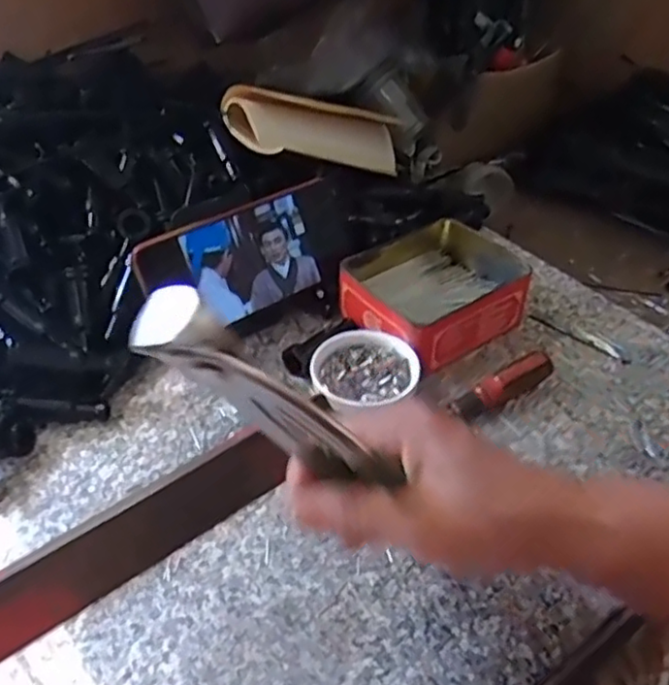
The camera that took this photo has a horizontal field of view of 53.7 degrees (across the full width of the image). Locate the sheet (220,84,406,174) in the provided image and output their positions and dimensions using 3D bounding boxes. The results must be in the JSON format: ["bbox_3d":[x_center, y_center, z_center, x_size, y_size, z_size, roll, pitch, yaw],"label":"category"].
[{"bbox_3d":[0.002,-0.195,0.620,0.216,0.047,0.071,-7,42,-46],"label":"sheet"}]

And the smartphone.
[{"bbox_3d":[-0.062,-0.059,0.489,0.161,0.084,0.016,-25,20,-26],"label":"smartphone"}]

